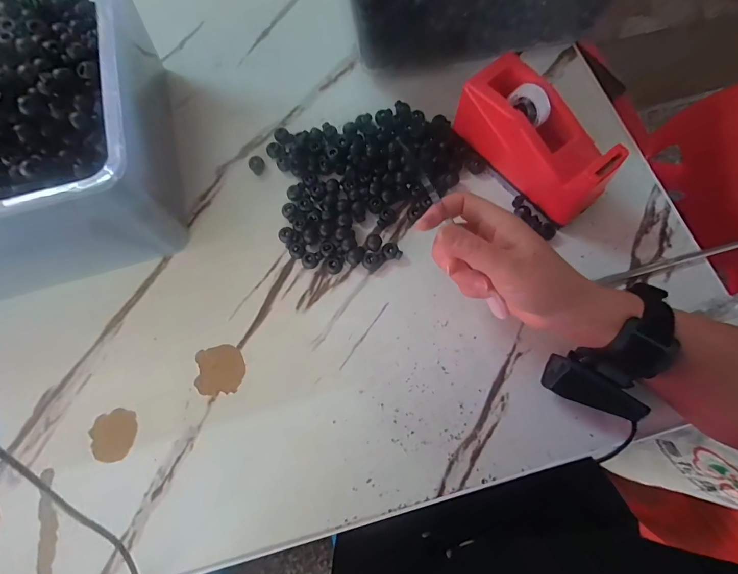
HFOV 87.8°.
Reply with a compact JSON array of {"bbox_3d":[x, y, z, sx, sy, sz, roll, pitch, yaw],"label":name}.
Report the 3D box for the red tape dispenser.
[{"bbox_3d":[0.154,-0.136,0.352,0.056,0.066,0.149,-39,75,-10],"label":"red tape dispenser"}]

